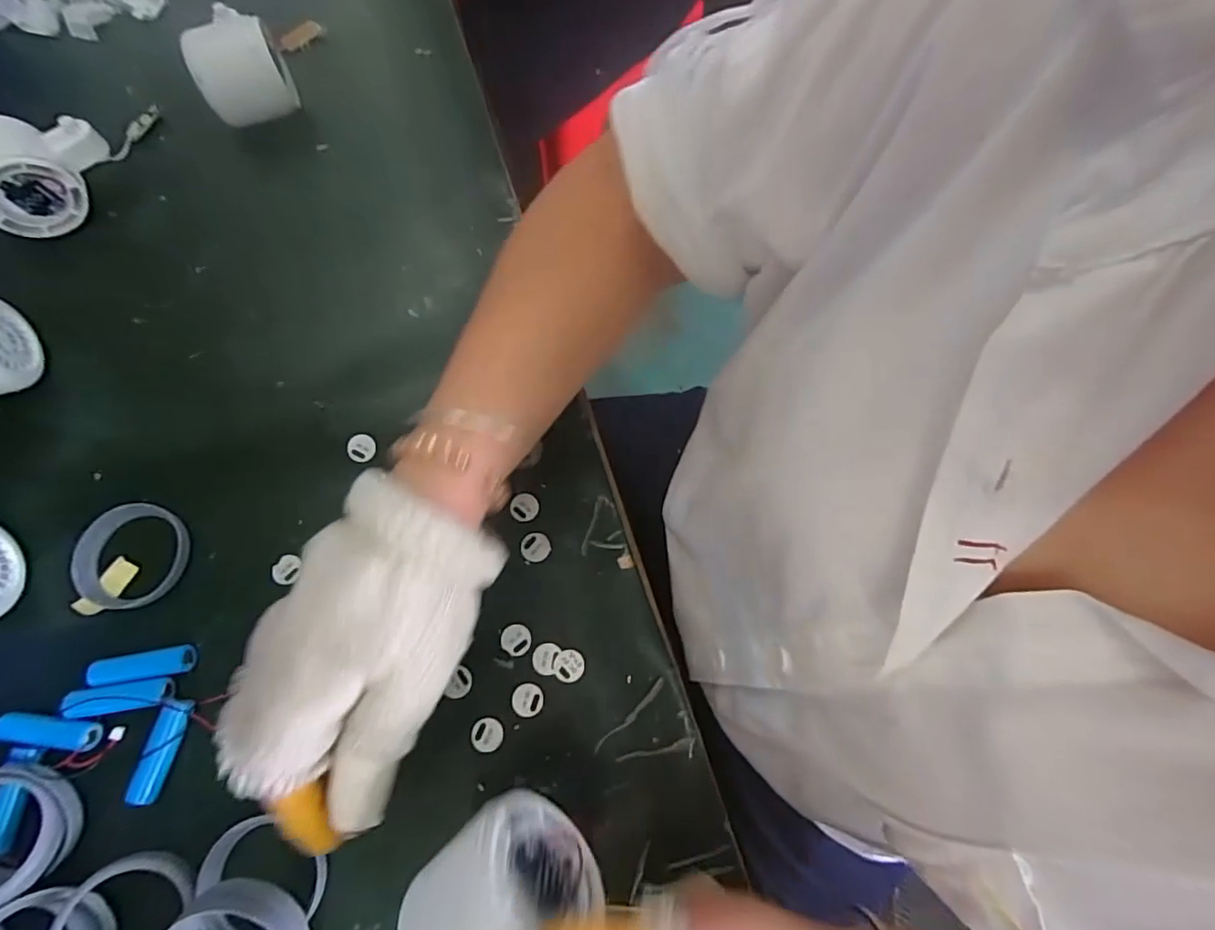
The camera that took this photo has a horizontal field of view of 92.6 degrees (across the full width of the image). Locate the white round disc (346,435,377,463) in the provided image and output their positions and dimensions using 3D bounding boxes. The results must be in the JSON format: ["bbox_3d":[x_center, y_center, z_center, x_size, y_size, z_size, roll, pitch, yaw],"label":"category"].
[{"bbox_3d":[-0.151,-0.011,0.355,0.018,0.004,0.017,0,74,0],"label":"white round disc"}]

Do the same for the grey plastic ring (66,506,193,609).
[{"bbox_3d":[-0.277,0.052,0.339,0.060,0.008,0.060,-1,74,-1],"label":"grey plastic ring"}]

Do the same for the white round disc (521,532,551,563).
[{"bbox_3d":[-0.042,0.048,0.340,0.017,0.004,0.017,0,74,0],"label":"white round disc"}]

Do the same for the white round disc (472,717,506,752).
[{"bbox_3d":[-0.065,0.145,0.311,0.016,0.004,0.017,0,74,0],"label":"white round disc"}]

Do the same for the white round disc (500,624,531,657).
[{"bbox_3d":[-0.051,0.098,0.325,0.016,0.004,0.016,0,74,0],"label":"white round disc"}]

